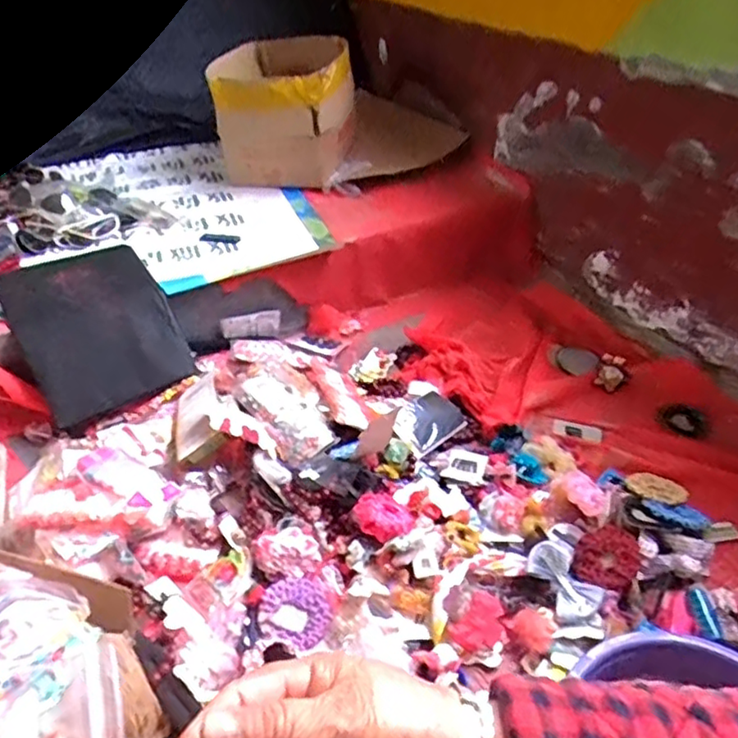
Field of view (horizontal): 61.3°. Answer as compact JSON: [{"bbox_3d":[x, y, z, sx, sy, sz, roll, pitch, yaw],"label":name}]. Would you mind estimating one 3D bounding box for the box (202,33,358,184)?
[{"bbox_3d":[-0.228,-0.727,1.733,0.367,0.267,0.400,2,38,3],"label":"box"}]

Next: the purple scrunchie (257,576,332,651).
[{"bbox_3d":[-0.105,0.335,0.861,0.084,0.028,0.099,-26,45,-29],"label":"purple scrunchie"}]

